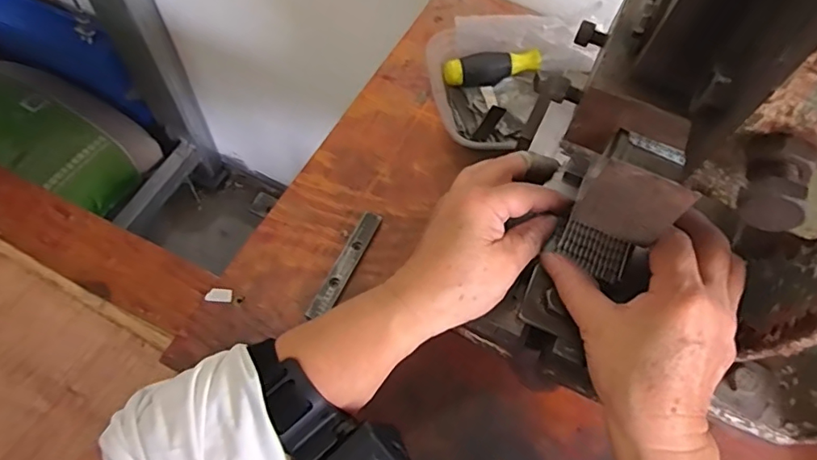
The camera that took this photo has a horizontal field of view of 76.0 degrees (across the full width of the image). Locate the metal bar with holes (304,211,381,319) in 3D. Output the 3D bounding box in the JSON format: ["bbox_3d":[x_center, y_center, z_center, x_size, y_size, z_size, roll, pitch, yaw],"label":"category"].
[{"bbox_3d":[-0.050,0.028,0.420,0.016,0.011,0.097,25,64,9],"label":"metal bar with holes"}]

